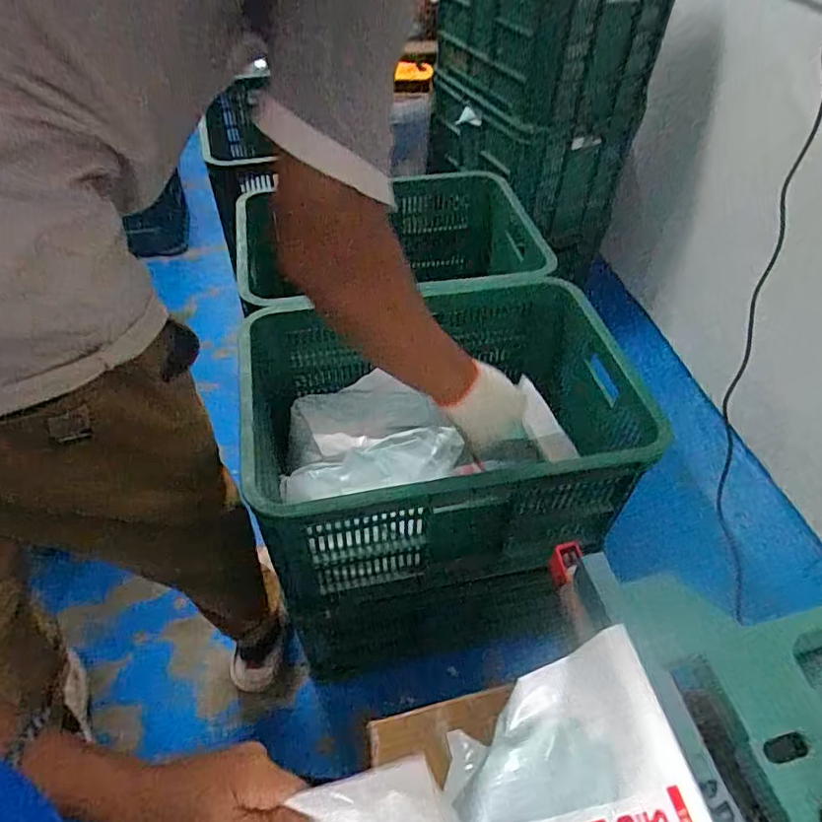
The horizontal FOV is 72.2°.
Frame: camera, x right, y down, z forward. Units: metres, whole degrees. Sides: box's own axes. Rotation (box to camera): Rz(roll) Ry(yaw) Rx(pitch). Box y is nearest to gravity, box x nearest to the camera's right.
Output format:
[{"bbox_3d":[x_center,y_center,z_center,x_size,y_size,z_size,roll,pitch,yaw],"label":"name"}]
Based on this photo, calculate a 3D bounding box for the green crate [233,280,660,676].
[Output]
[{"bbox_3d":[0.065,0.030,0.873,0.571,0.306,0.389,-9,49,-10],"label":"green crate"}]

